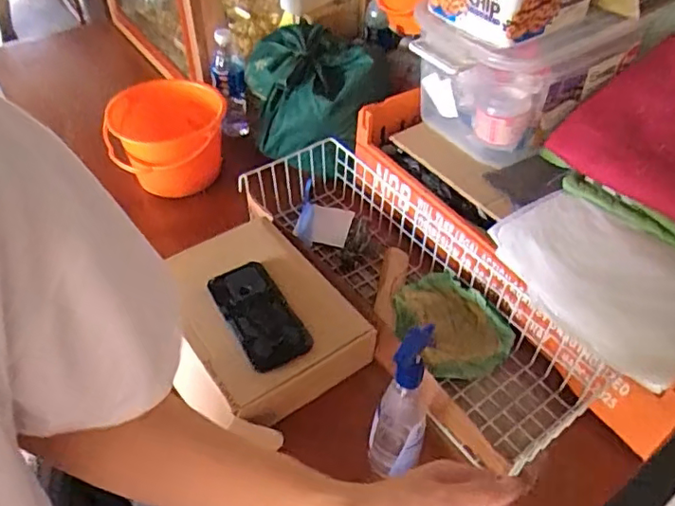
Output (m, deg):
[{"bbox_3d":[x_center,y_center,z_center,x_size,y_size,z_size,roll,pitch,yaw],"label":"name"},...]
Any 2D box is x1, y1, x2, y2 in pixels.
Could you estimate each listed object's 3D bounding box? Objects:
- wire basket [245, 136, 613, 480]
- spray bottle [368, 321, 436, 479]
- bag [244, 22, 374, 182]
[{"bbox_3d":[0.089,0.032,0.834,0.204,0.098,0.584,-27,53,-26],"label":"wire basket"},{"bbox_3d":[0.071,0.152,0.614,0.056,0.227,0.076,10,47,7],"label":"spray bottle"},{"bbox_3d":[-0.051,-0.276,1.014,0.190,0.150,0.279,-10,48,-12],"label":"bag"}]

